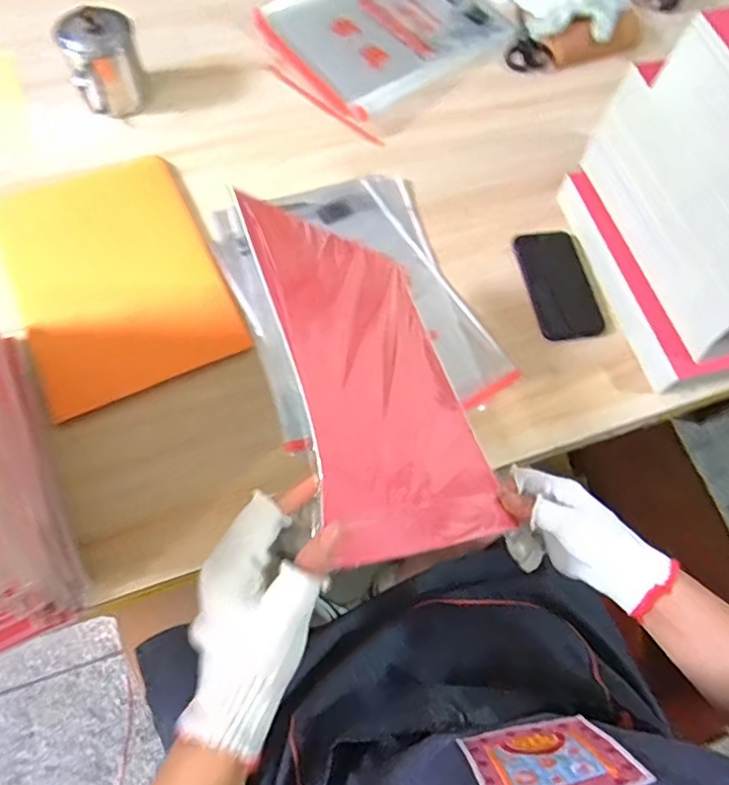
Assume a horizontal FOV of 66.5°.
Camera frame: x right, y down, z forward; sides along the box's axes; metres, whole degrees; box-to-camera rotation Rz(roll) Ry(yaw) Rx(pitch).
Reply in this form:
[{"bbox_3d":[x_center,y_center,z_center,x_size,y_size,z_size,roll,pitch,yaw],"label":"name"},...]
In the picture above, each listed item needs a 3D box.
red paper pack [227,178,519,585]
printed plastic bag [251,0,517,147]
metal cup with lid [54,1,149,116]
[{"bbox_3d":[0.014,-0.014,0.457,0.197,0.018,0.285,0,65,-45],"label":"red paper pack"},{"bbox_3d":[0.041,-0.551,0.857,0.386,0.037,0.282,-39,73,-19],"label":"printed plastic bag"},{"bbox_3d":[-0.333,-0.420,0.719,0.092,0.106,0.080,-20,68,-12],"label":"metal cup with lid"}]

